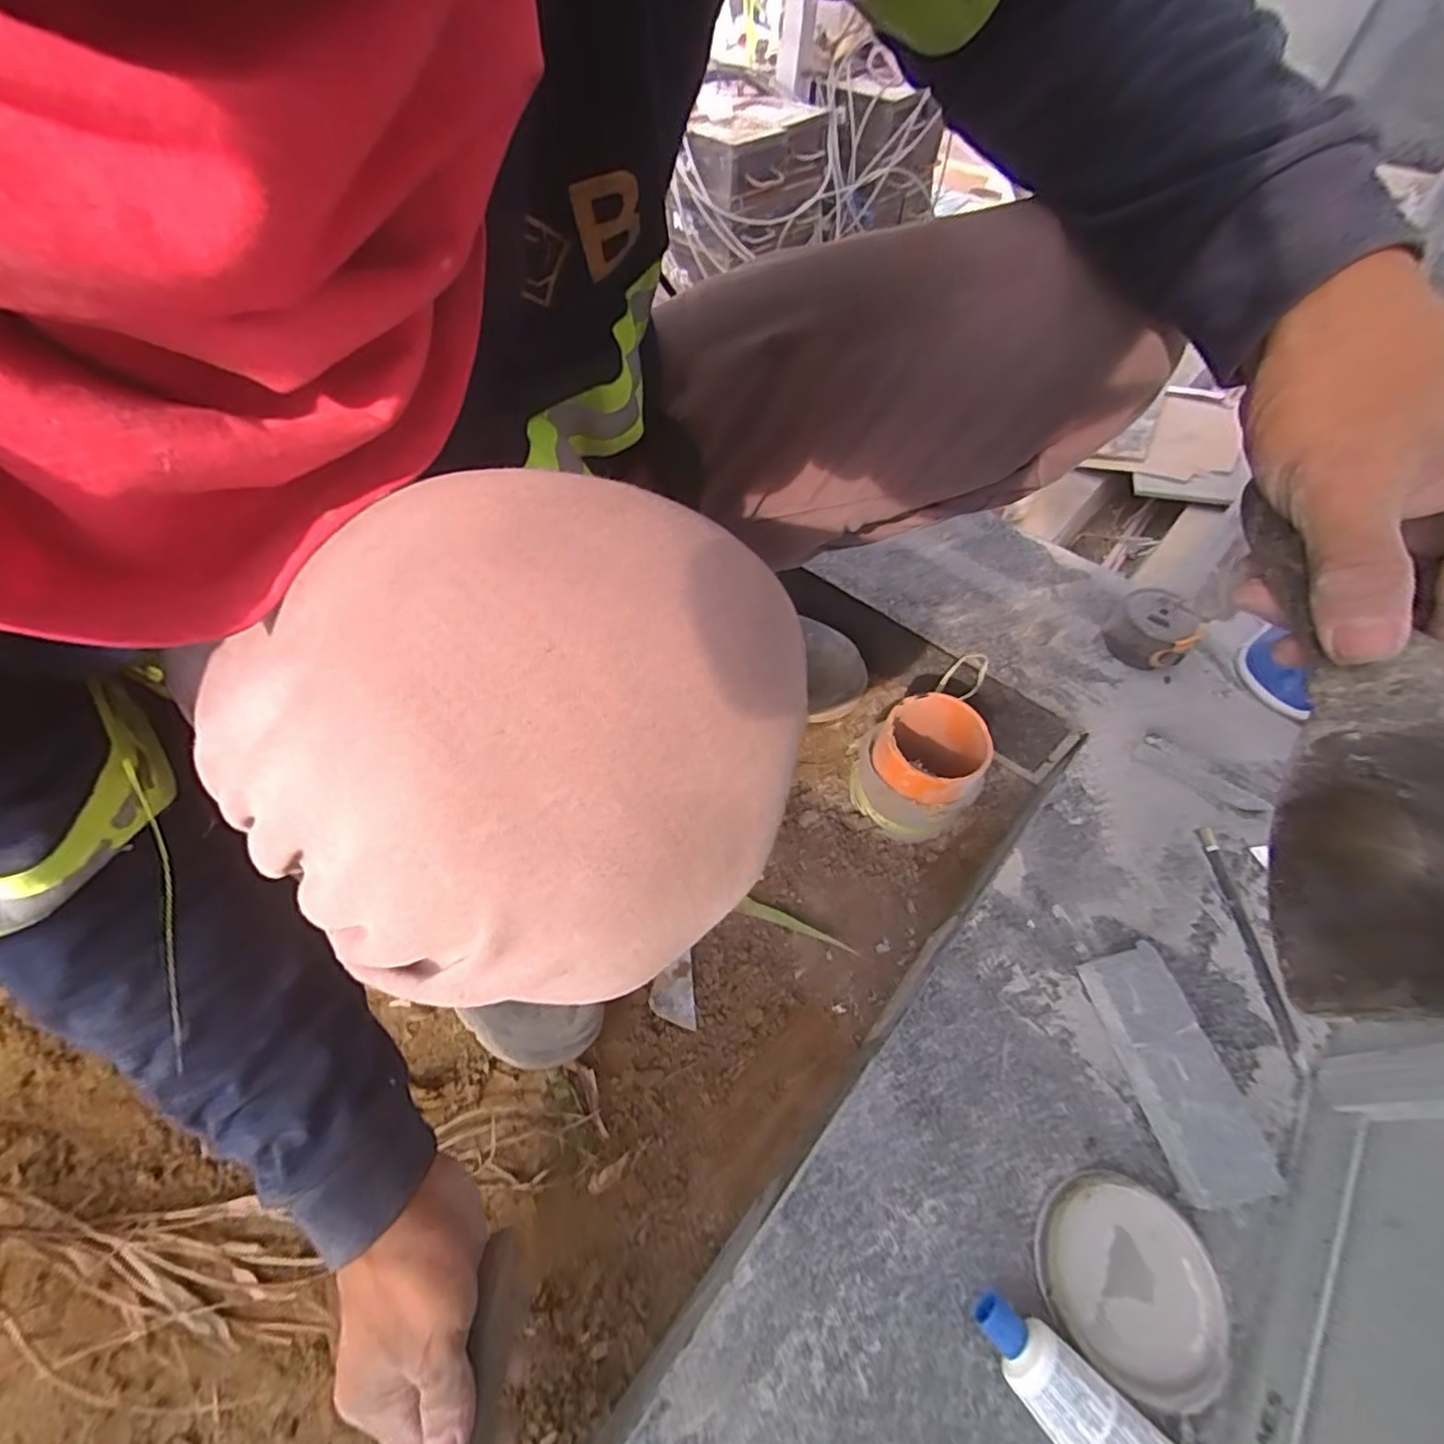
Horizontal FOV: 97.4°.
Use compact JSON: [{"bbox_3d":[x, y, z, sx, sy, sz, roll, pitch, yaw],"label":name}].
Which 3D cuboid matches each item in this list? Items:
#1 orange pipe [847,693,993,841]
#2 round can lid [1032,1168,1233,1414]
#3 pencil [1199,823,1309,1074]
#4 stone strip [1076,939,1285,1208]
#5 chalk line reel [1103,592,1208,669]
[{"bbox_3d":[0.171,0.043,0.530,0.077,0.095,0.076,-22,58,-16],"label":"orange pipe"},{"bbox_3d":[0.210,0.286,0.324,0.090,0.009,0.085,0,54,0],"label":"round can lid"},{"bbox_3d":[0.358,0.144,0.431,0.012,0.006,0.157,4,54,3],"label":"pencil"},{"bbox_3d":[0.267,0.204,0.376,0.051,0.022,0.130,-9,54,-7],"label":"stone strip"},{"bbox_3d":[0.382,-0.081,0.563,0.068,0.048,0.052,29,59,19],"label":"chalk line reel"}]

